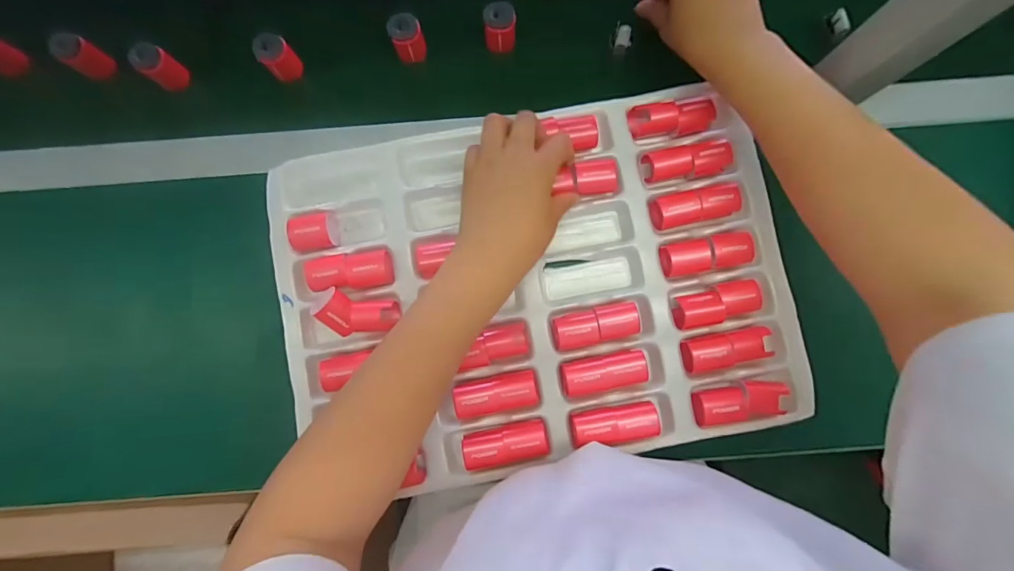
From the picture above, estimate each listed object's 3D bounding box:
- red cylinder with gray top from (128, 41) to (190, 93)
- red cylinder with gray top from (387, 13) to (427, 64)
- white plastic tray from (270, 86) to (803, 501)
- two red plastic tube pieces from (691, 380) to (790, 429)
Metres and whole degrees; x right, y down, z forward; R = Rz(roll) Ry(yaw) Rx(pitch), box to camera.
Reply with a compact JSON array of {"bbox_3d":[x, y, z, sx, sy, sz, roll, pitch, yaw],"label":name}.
[{"bbox_3d":[-0.338,-0.213,0.430,0.031,0.038,0.032,0,84,1],"label":"red cylinder with gray top"},{"bbox_3d":[-0.097,-0.240,0.431,0.031,0.039,0.025,-20,84,-1],"label":"red cylinder with gray top"},{"bbox_3d":[0.024,0.001,0.393,0.445,0.045,0.306,-8,79,-2],"label":"white plastic tray"},{"bbox_3d":[0.202,0.100,0.377,0.078,0.023,0.031,-11,83,0],"label":"two red plastic tube pieces"}]

